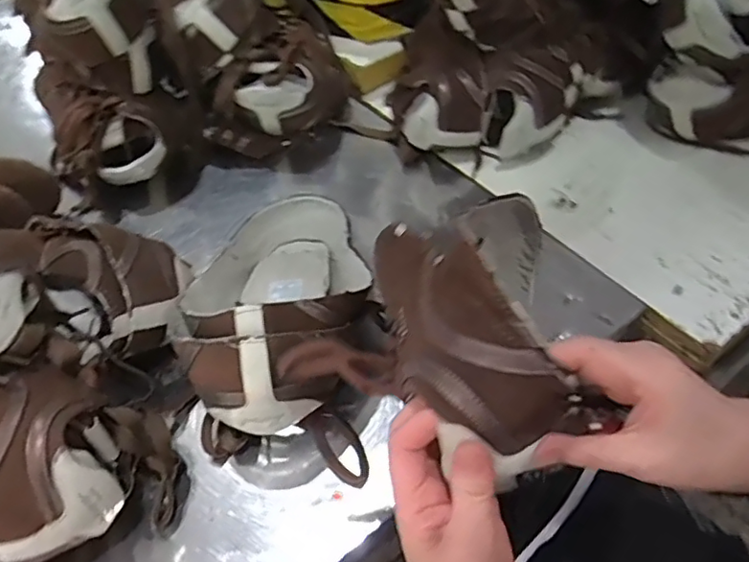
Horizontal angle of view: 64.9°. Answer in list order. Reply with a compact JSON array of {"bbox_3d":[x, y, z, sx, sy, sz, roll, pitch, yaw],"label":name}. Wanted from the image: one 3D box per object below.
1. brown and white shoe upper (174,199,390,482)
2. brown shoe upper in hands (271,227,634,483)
[{"bbox_3d":[-0.079,0.025,0.528,0.155,0.118,0.261,-3,38,4],"label":"brown and white shoe upper"},{"bbox_3d":[0.039,0.033,0.344,0.186,0.088,0.113,34,61,29],"label":"brown shoe upper in hands"}]

